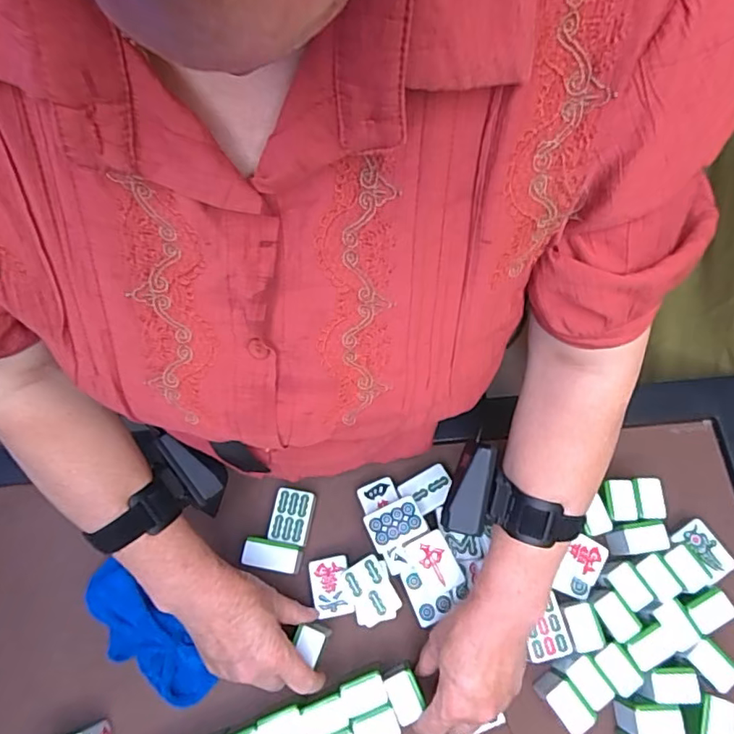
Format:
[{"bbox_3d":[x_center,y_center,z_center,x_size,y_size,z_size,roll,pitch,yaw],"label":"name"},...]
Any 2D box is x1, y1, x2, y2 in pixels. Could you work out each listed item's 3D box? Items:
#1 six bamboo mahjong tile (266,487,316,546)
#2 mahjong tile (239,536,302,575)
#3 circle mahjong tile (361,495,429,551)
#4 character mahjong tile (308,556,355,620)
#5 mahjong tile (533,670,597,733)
[{"bbox_3d":[-0.076,0.151,0.545,0.040,0.021,0.051,11,70,7],"label":"six bamboo mahjong tile"},{"bbox_3d":[-0.092,0.185,0.529,0.056,0.029,0.027,9,70,6],"label":"mahjong tile"},{"bbox_3d":[0.026,0.150,0.519,0.053,0.027,0.035,-24,70,-6],"label":"circle mahjong tile"},{"bbox_3d":[-0.035,0.213,0.523,0.037,0.023,0.053,-11,69,-1],"label":"character mahjong tile"},{"bbox_3d":[0.169,0.289,0.470,0.027,0.055,0.041,-37,72,-11],"label":"mahjong tile"}]

